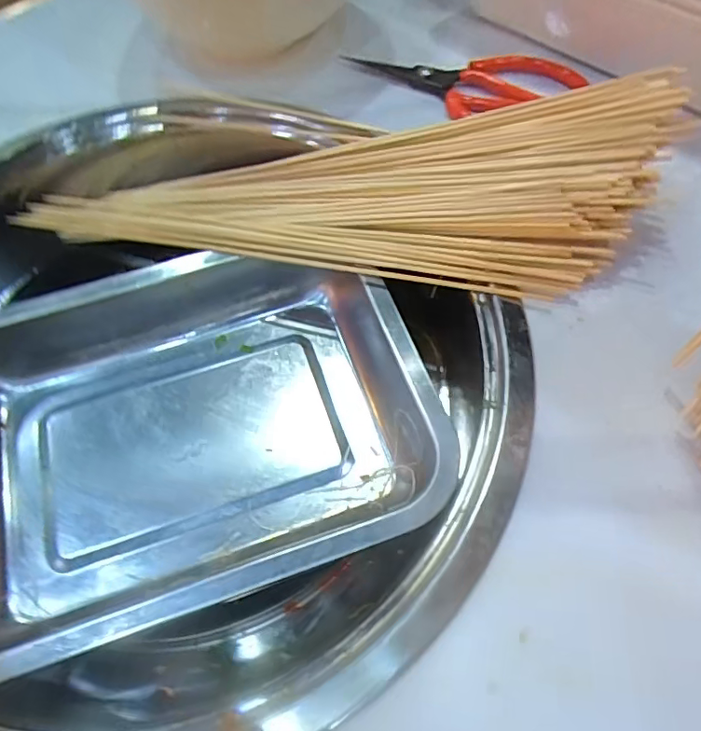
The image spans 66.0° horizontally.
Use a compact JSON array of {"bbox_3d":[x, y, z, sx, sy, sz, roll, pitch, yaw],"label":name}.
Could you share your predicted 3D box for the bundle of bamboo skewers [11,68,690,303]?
[{"bbox_3d":[-0.013,-0.098,0.331,0.382,0.054,0.106,0,60,16],"label":"bundle of bamboo skewers"}]

